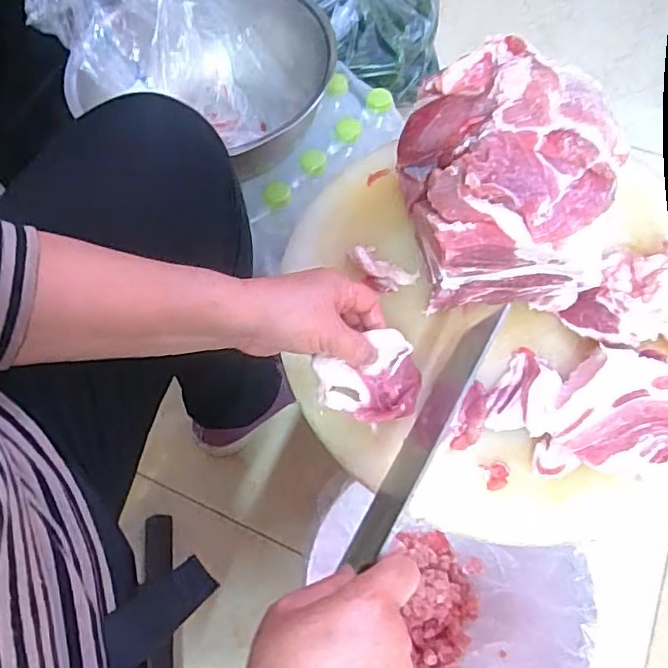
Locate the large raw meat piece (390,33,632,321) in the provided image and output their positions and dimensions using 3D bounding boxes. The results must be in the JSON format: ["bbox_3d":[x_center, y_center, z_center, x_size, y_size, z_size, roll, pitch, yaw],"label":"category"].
[{"bbox_3d":[0.143,-0.138,0.481,0.161,0.115,0.203,-8,64,0],"label":"large raw meat piece"}]

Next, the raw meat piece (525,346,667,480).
[{"bbox_3d":[0.200,0.057,0.423,0.110,0.041,0.099,-8,64,0],"label":"raw meat piece"}]

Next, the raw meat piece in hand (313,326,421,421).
[{"bbox_3d":[0.029,0.037,0.436,0.082,0.049,0.057,-16,64,-6],"label":"raw meat piece in hand"}]

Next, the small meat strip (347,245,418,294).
[{"bbox_3d":[0.043,-0.060,0.514,0.059,0.018,0.037,31,70,17],"label":"small meat strip"}]

